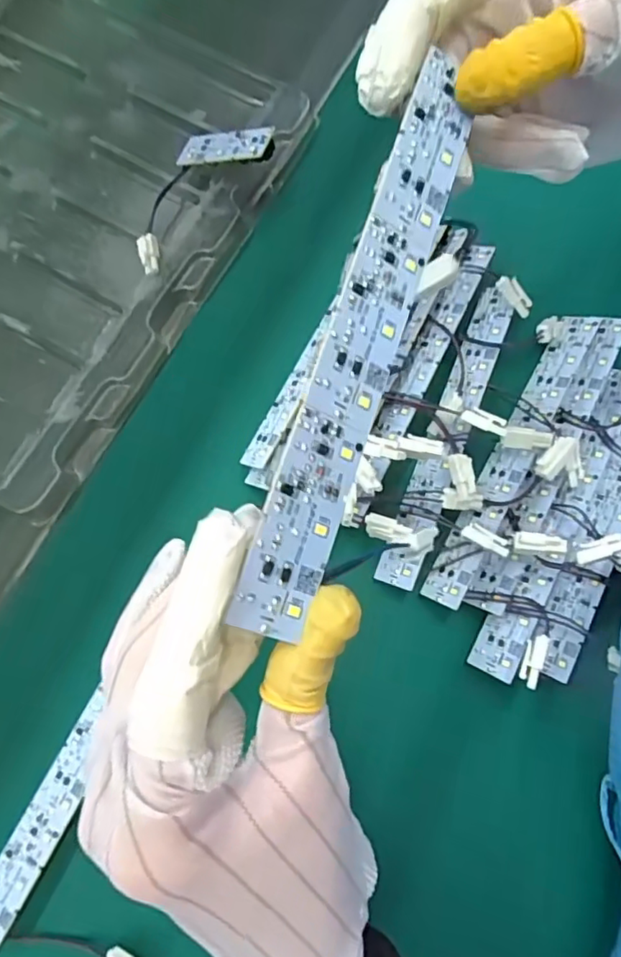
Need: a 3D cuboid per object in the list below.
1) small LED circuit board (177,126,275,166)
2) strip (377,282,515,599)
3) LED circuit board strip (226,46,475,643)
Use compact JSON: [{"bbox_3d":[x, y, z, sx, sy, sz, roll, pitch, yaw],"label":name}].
[{"bbox_3d":[-0.053,-0.206,0.356,0.064,0.004,0.025,11,77,27],"label":"small LED circuit board"},{"bbox_3d":[0.081,-0.029,0.328,0.021,0.011,0.188,22,79,5],"label":"strip"},{"bbox_3d":[0.017,-0.043,0.173,0.024,0.004,0.180,24,78,-23],"label":"LED circuit board strip"}]

